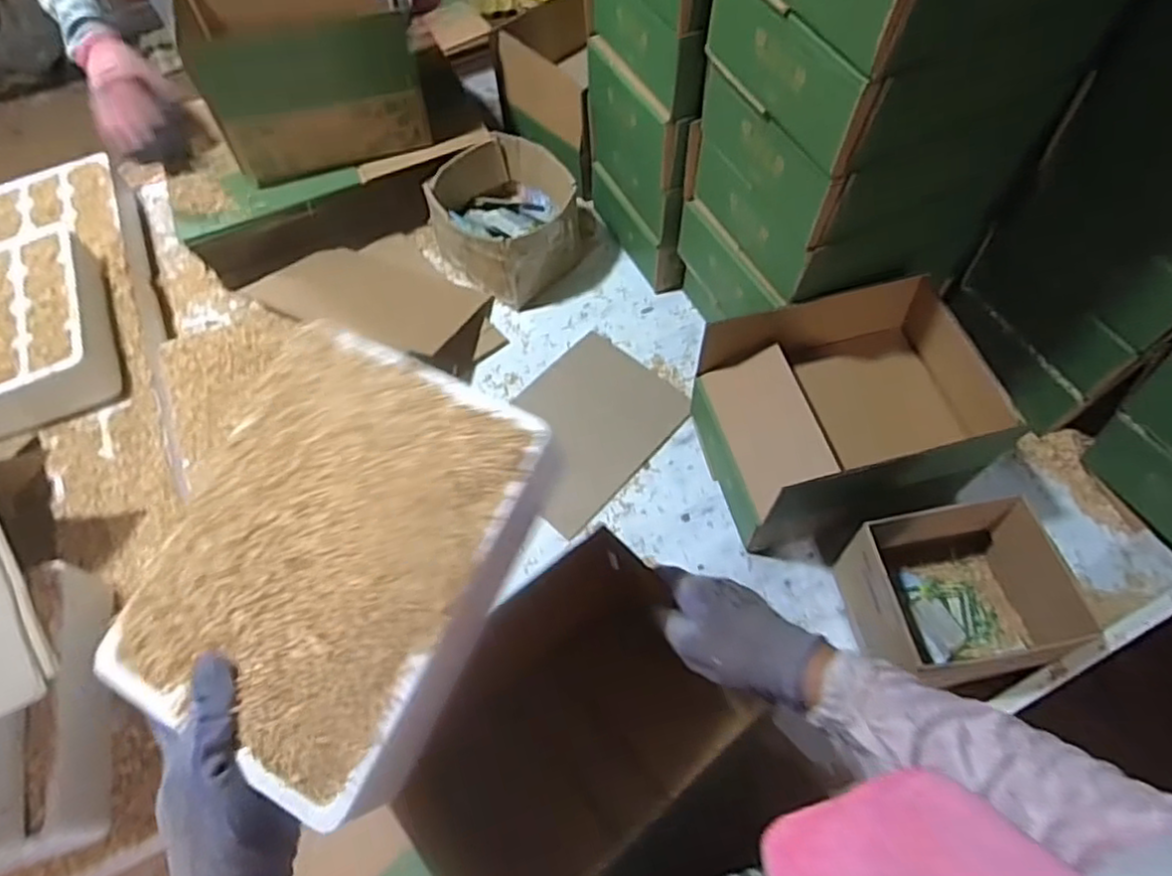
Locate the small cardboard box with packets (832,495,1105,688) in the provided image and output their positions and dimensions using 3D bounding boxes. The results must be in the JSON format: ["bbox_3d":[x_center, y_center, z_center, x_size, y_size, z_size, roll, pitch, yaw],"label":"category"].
[{"bbox_3d":[0.350,0.151,0.658,0.167,0.112,0.156,-9,61,-3],"label":"small cardboard box with packets"}]

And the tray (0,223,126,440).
[{"bbox_3d":[-0.693,-0.132,0.830,0.178,0.079,0.257,-23,63,-11],"label":"tray"}]

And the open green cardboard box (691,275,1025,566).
[{"bbox_3d":[0.279,-0.015,0.743,0.258,0.177,0.219,-13,62,-6],"label":"open green cardboard box"}]

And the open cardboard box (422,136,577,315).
[{"bbox_3d":[-0.110,-0.309,0.959,0.190,0.124,0.178,40,69,21],"label":"open cardboard box"}]

